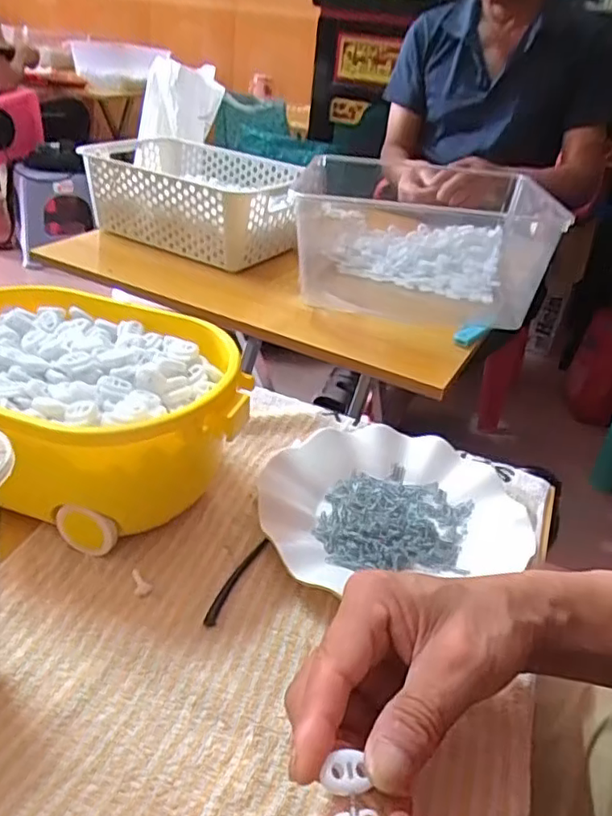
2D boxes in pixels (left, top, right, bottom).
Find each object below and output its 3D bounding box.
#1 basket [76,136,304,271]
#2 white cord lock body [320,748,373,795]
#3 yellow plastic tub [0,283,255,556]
[{"bbox_3d":[-0.159,-0.308,0.911,0.298,0.114,0.204,24,37,26],"label":"basket"},{"bbox_3d":[0.015,0.140,0.236,0.018,0.004,0.015,-3,34,-15],"label":"white cord lock body"},{"bbox_3d":[-0.161,0.004,0.434,0.246,0.104,0.169,14,33,12],"label":"yellow plastic tub"}]

